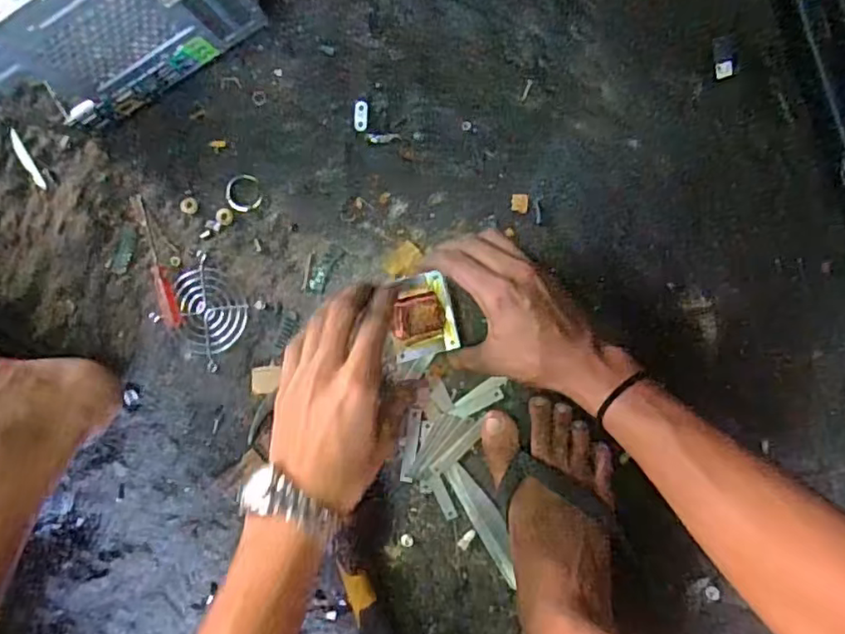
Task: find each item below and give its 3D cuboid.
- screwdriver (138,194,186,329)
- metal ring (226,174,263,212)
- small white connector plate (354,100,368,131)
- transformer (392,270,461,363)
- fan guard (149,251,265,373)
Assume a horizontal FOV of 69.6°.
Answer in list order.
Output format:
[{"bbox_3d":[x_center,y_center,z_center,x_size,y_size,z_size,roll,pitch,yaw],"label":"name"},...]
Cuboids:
[{"bbox_3d":[-0.236,-0.047,0.537,0.016,0.008,0.118,-20,93,2],"label":"screwdriver"},{"bbox_3d":[-0.161,-0.112,0.549,0.032,0.004,0.033,0,93,1],"label":"metal ring"},{"bbox_3d":[-0.053,-0.174,0.525,0.011,0.004,0.026,3,93,1],"label":"small white connector plate"},{"bbox_3d":[-0.002,0.000,0.501,0.051,0.025,0.066,-14,93,2],"label":"transformer"},{"bbox_3d":[-0.192,-0.004,0.540,0.073,0.006,0.075,38,88,1],"label":"fan guard"}]

